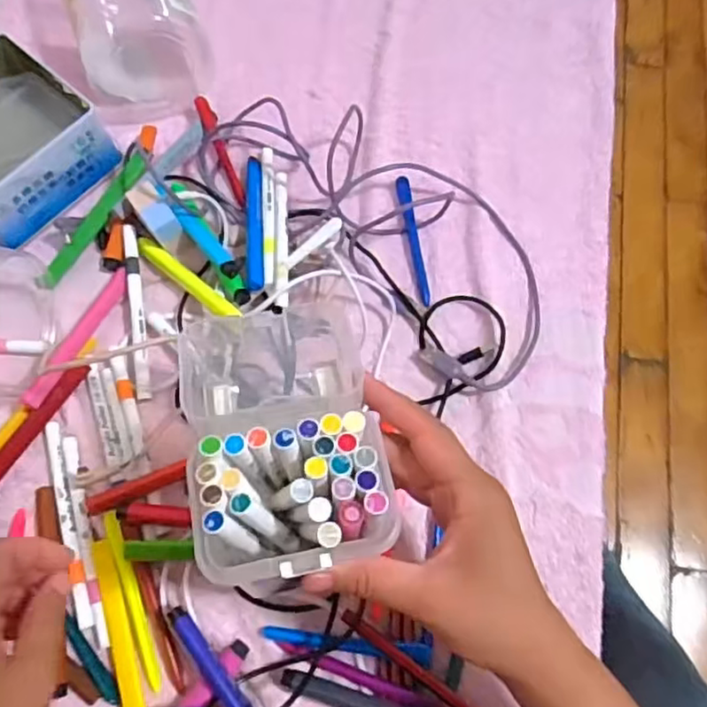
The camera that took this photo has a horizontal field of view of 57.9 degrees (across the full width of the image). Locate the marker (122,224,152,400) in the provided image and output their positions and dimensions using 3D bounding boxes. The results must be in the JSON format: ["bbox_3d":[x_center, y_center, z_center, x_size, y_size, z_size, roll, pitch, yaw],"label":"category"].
[{"bbox_3d":[-0.157,-0.032,0.462,0.011,0.008,0.135,-10,70,-4],"label":"marker"}]

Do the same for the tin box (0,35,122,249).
[{"bbox_3d":[-0.266,-0.167,0.489,0.126,0.055,0.125,40,74,13],"label":"tin box"}]

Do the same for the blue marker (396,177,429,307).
[{"bbox_3d":[0.047,-0.090,0.490,0.010,0.012,0.106,-8,70,-4],"label":"blue marker"}]

